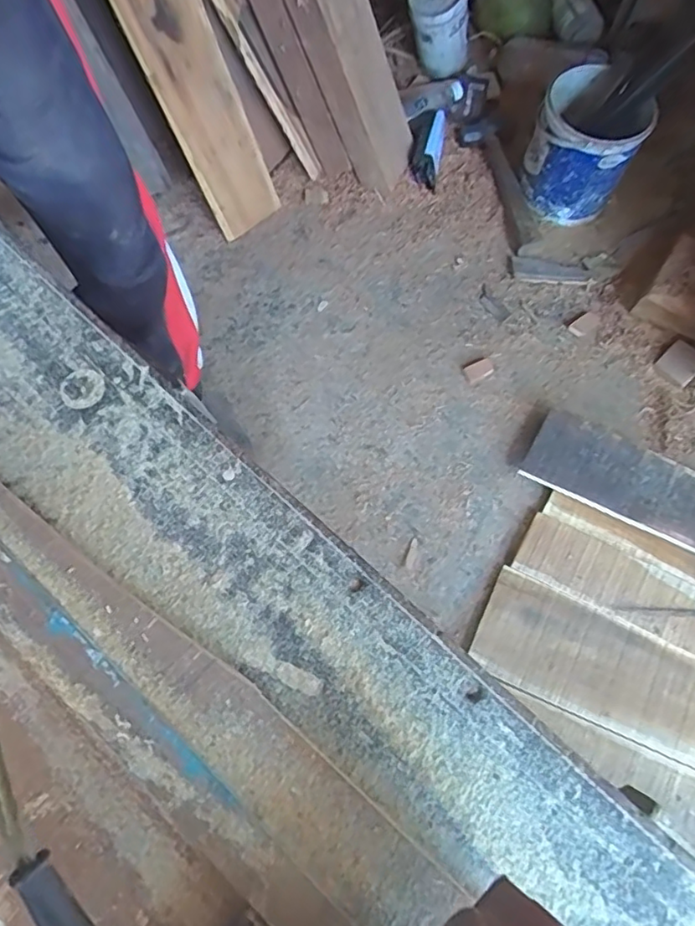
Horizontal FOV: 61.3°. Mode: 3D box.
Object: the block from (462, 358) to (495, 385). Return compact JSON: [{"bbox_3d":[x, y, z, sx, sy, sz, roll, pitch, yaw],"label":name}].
[{"bbox_3d":[0.218,-0.156,0.984,0.052,0.012,0.031,-30,70,-13],"label":"block"}]

